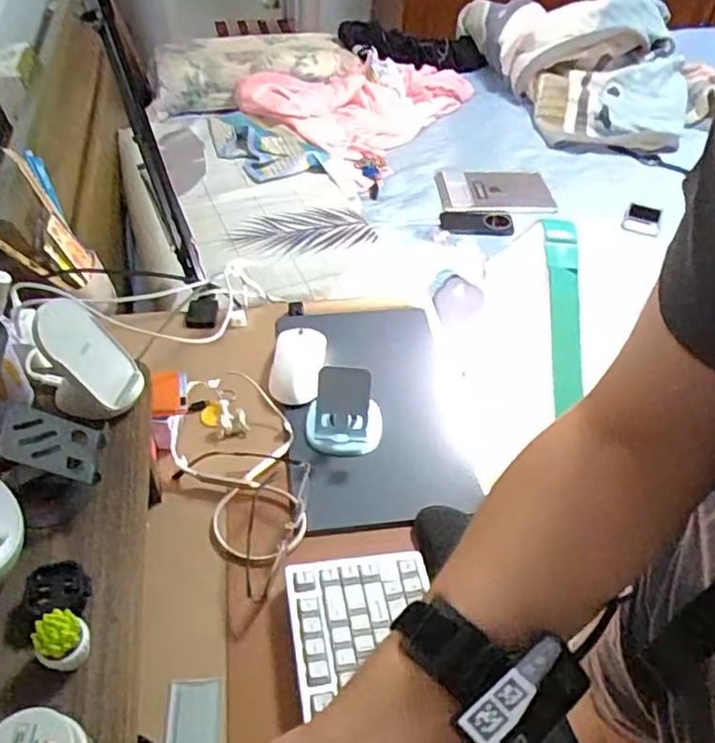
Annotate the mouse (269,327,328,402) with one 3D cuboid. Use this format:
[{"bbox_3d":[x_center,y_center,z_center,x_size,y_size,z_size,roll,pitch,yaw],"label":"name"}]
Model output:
[{"bbox_3d":[-0.073,-0.009,0.799,0.061,0.027,0.115,6,46,3],"label":"mouse"}]

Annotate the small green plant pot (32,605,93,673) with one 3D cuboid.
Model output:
[{"bbox_3d":[-0.208,0.190,0.454,0.031,0.038,0.034,2,46,-2],"label":"small green plant pot"}]

